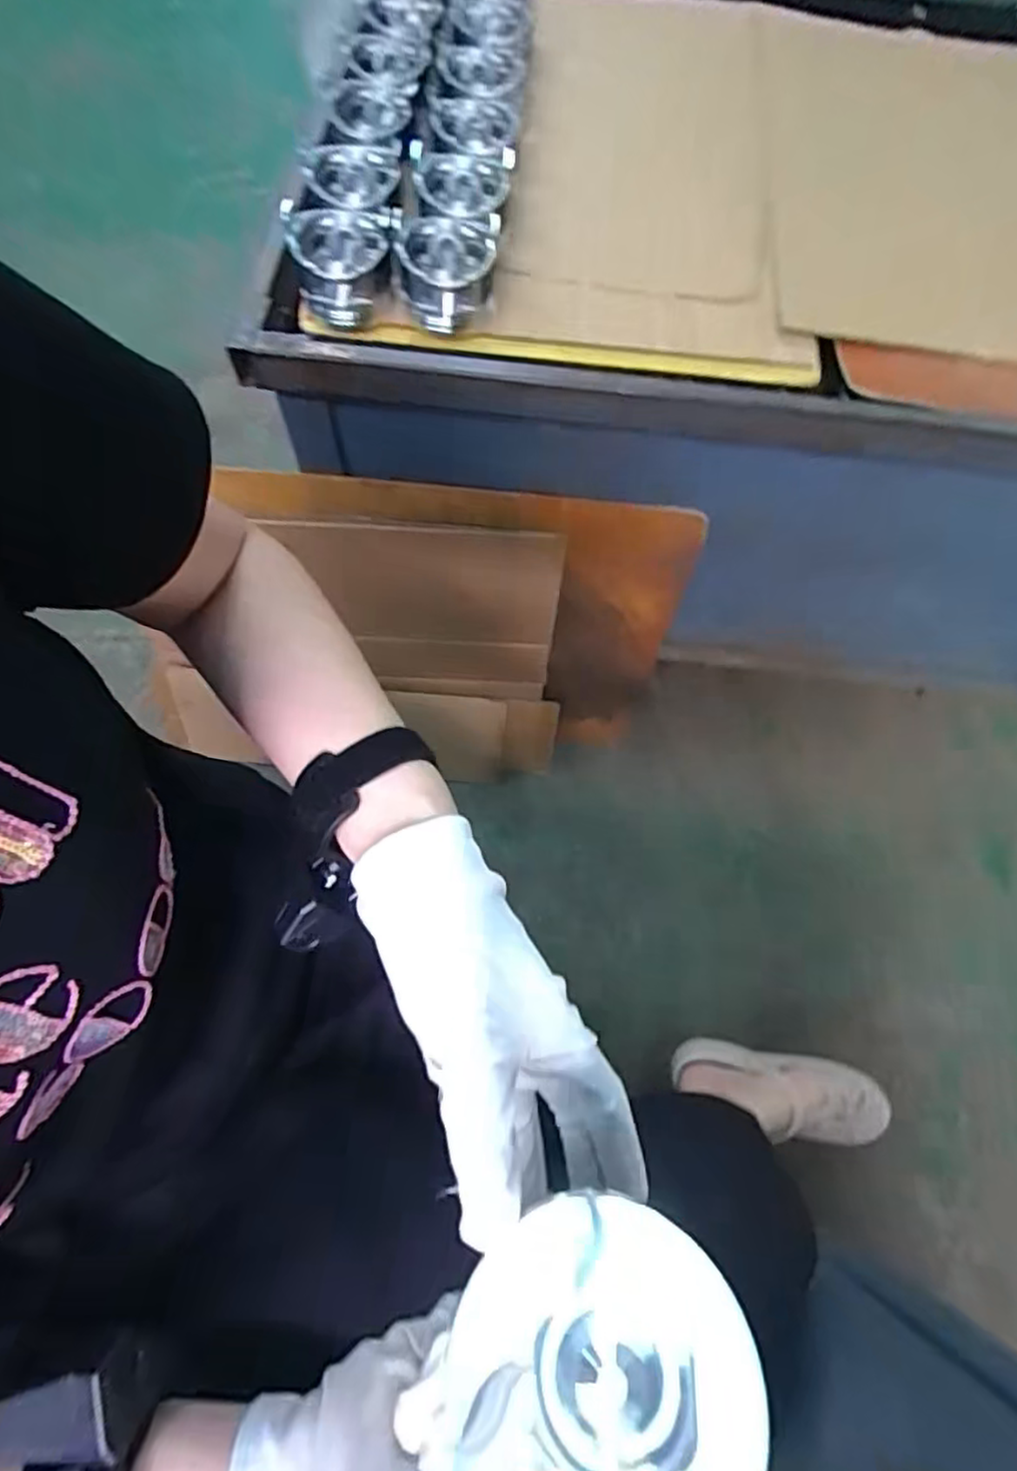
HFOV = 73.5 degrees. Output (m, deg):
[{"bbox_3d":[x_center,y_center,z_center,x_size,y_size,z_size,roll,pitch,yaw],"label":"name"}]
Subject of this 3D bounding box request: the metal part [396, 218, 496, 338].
[{"bbox_3d":[-0.057,-0.427,0.629,0.086,0.065,0.084,-3,70,-3],"label":"metal part"}]

